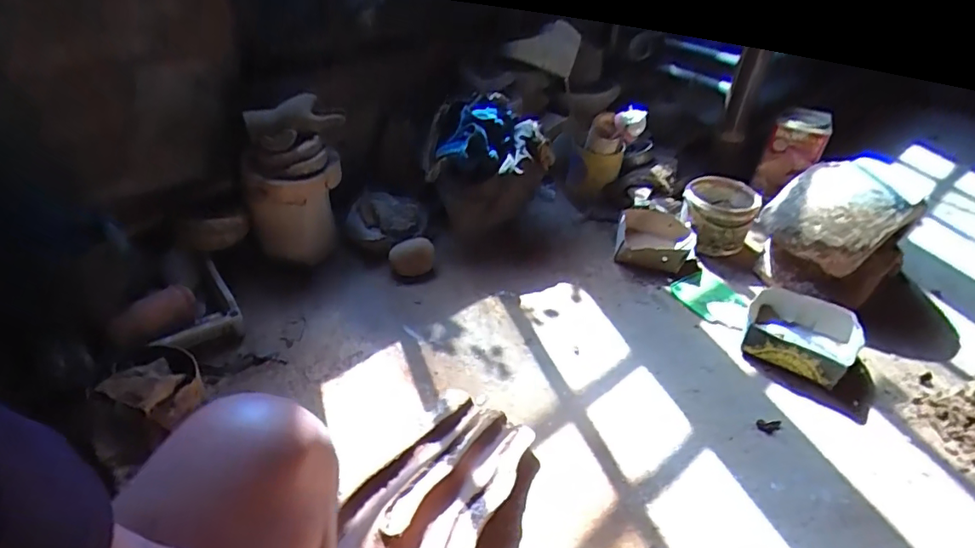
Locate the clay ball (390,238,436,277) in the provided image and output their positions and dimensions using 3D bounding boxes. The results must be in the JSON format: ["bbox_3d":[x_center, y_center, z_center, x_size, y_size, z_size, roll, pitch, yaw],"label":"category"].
[{"bbox_3d":[-0.181,-0.036,1.284,0.107,0.069,0.071,-3,39,-6],"label":"clay ball"}]

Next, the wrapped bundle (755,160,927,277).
[{"bbox_3d":[0.797,-0.146,1.218,0.231,0.168,0.238,-18,42,-23],"label":"wrapped bundle"}]

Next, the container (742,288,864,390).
[{"bbox_3d":[0.655,0.128,1.123,0.210,0.068,0.204,25,44,27],"label":"container"}]

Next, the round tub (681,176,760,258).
[{"bbox_3d":[0.620,-0.159,1.458,0.187,0.143,0.217,14,40,16],"label":"round tub"}]

